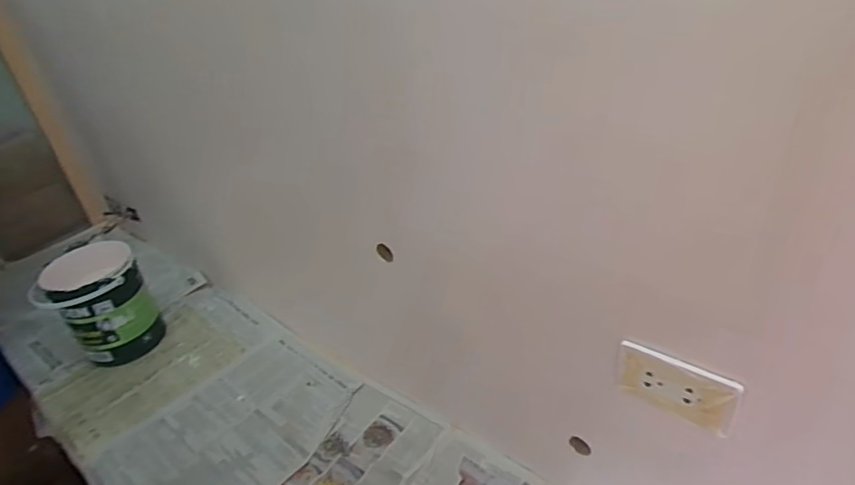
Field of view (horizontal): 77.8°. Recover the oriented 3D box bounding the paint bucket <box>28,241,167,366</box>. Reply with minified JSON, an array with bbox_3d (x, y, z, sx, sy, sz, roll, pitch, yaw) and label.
[{"bbox_3d":[-0.653,0.135,1.078,0.176,0.211,0.154,-31,40,-31],"label":"paint bucket"}]

